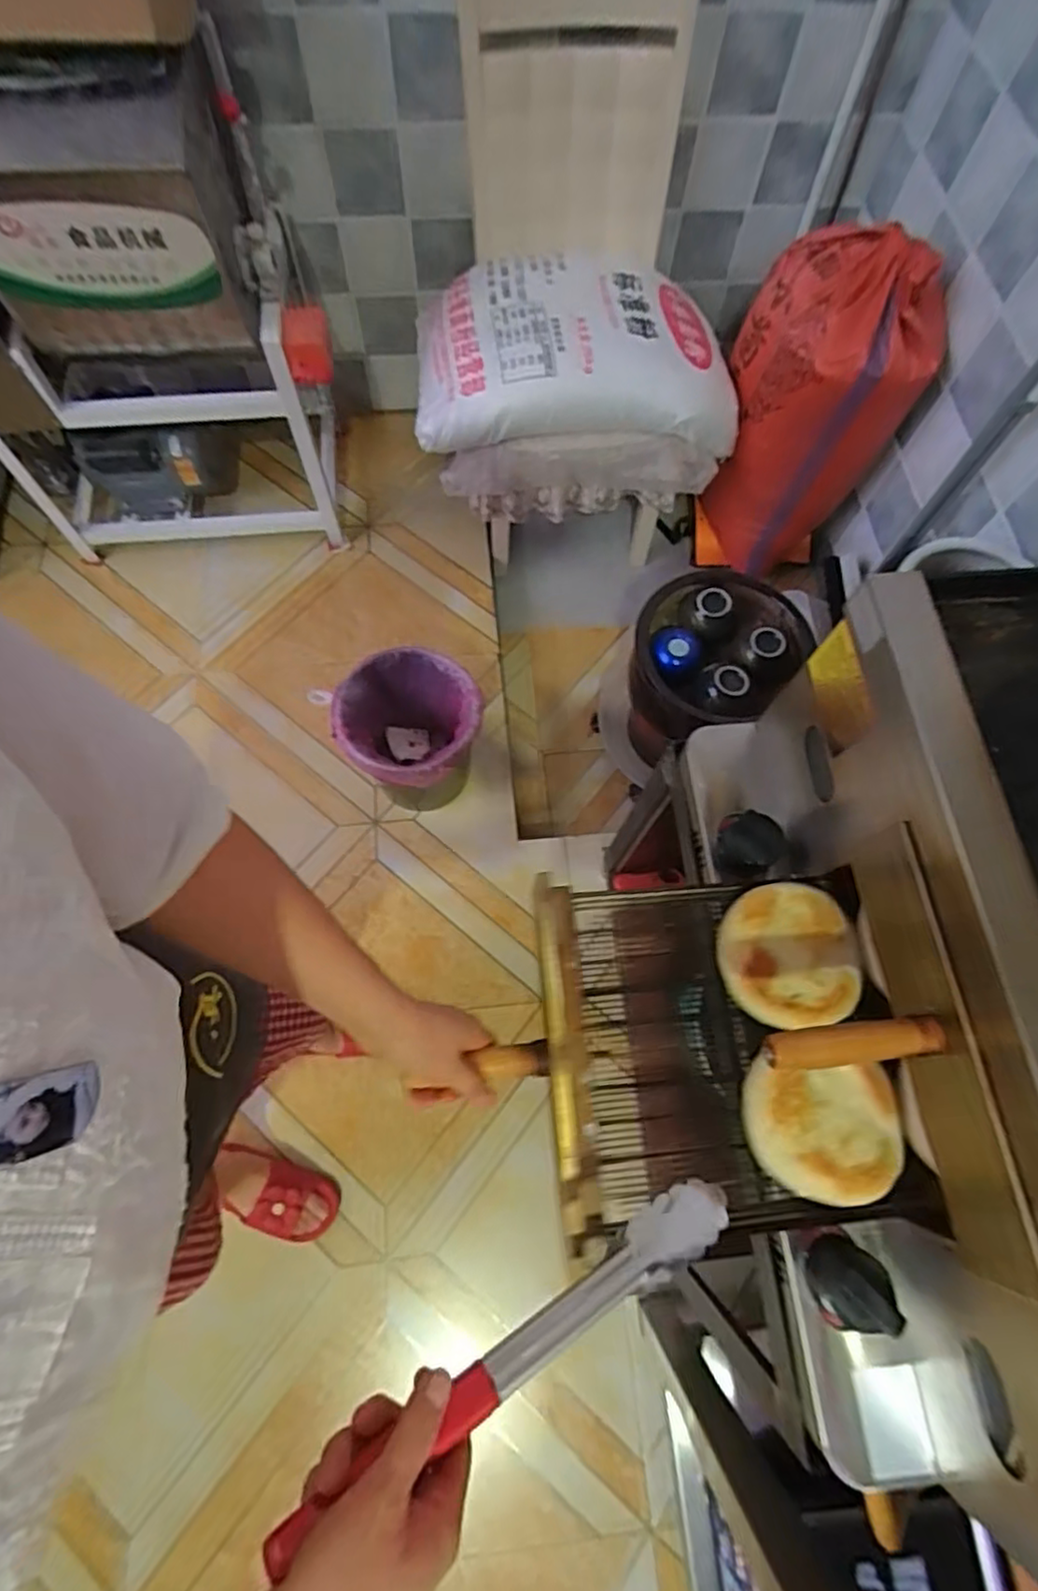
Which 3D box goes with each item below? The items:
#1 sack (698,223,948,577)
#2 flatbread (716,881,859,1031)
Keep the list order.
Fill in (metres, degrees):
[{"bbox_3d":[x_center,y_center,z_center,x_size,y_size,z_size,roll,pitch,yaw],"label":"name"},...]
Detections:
[{"bbox_3d":[0.617,-0.812,1.427,0.338,0.628,0.229,-7,70,-4],"label":"sack"},{"bbox_3d":[0.238,0.141,0.575,0.117,0.015,0.119,-7,70,-4],"label":"flatbread"}]

